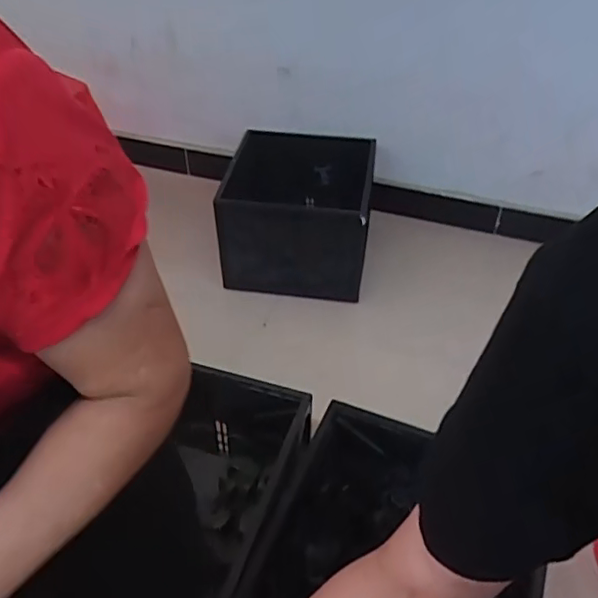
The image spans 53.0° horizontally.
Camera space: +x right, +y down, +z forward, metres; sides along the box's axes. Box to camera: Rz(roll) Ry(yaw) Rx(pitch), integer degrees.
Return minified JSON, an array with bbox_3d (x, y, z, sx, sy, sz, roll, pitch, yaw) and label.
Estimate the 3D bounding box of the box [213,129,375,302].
[{"bbox_3d":[-0.006,-0.265,1.870,0.454,0.356,0.443,2,43,2],"label":"box"}]

